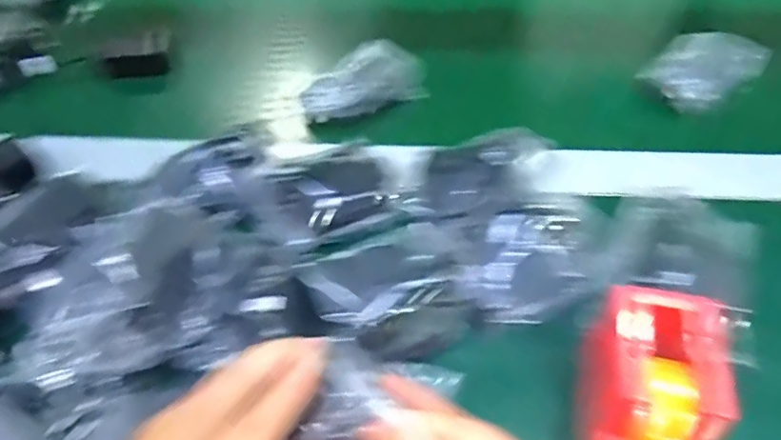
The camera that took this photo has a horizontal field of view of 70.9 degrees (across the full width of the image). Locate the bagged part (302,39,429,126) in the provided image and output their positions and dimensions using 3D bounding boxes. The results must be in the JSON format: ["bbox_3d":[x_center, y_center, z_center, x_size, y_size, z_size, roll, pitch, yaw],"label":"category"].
[{"bbox_3d":[-0.026,-0.133,0.529,0.116,0.035,0.066,-22,52,-17],"label":"bagged part"}]

